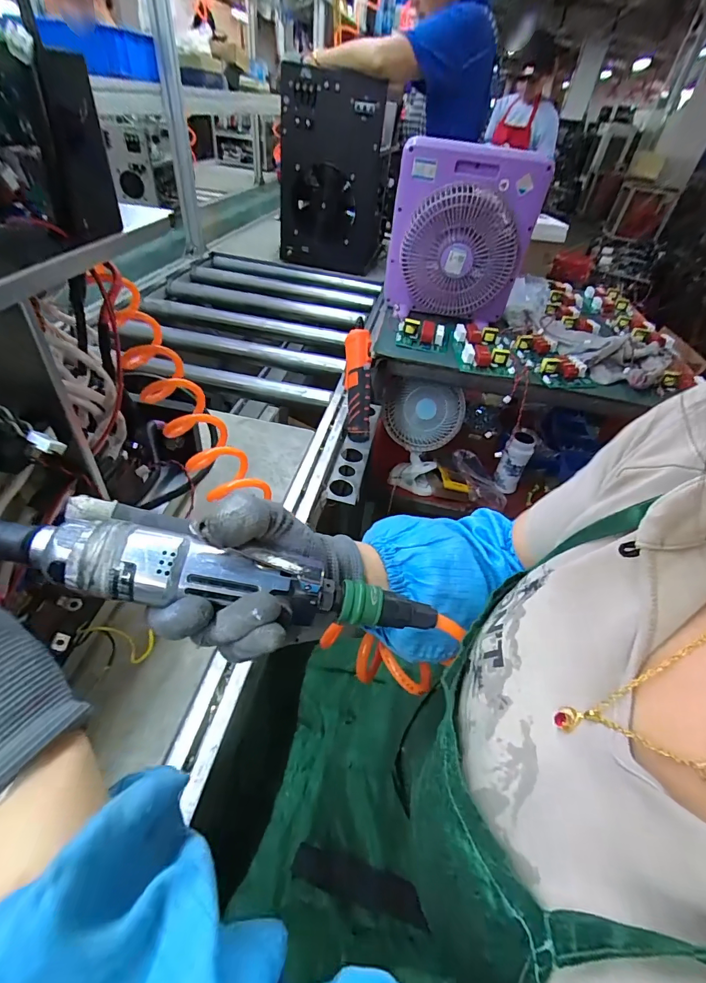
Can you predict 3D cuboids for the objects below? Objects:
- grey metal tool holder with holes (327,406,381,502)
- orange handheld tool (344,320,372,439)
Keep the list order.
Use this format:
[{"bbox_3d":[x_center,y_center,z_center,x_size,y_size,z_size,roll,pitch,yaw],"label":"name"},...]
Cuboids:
[{"bbox_3d":[0.005,-0.077,0.740,0.049,0.031,0.259,12,43,4],"label":"grey metal tool holder with holes"},{"bbox_3d":[0.009,-0.197,0.757,0.040,0.206,0.044,-2,9,-10],"label":"orange handheld tool"}]

